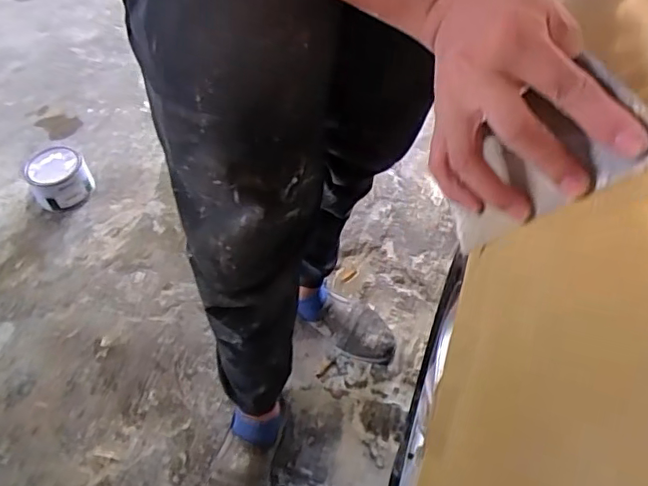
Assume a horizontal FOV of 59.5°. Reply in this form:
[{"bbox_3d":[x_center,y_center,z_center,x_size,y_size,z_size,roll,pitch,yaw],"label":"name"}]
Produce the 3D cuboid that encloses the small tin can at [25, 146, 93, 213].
[{"bbox_3d":[-0.633,-0.154,1.359,0.138,0.107,0.145,-1,53,1],"label":"small tin can"}]

